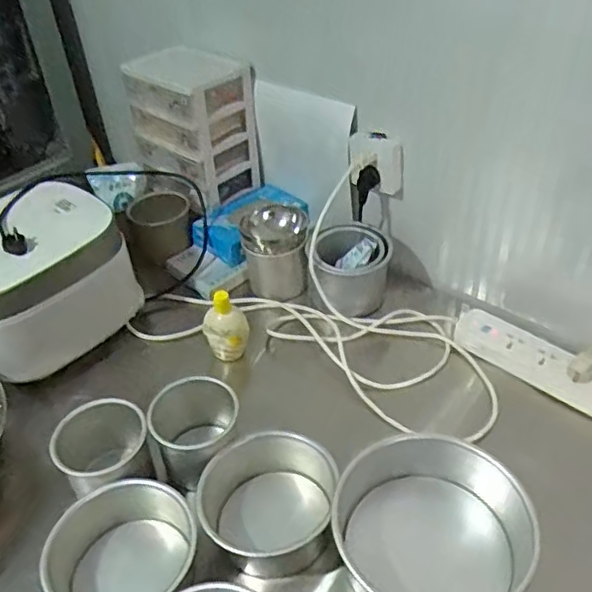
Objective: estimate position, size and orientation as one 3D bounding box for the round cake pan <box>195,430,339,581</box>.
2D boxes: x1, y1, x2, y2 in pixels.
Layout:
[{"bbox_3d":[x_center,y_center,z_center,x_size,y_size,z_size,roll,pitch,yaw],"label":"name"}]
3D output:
[{"bbox_3d":[-0.034,0.239,0.734,0.157,0.073,0.141,-3,41,2],"label":"round cake pan"}]

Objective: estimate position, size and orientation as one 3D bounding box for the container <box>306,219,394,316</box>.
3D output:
[{"bbox_3d":[0.085,-0.041,1.016,0.135,0.108,0.110,-2,41,4],"label":"container"}]

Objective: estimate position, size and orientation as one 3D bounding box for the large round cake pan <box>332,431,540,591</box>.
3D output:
[{"bbox_3d":[0.138,0.250,0.689,0.184,0.085,0.177,-3,41,3],"label":"large round cake pan"}]

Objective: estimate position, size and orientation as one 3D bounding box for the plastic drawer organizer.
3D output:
[{"bbox_3d":[-0.187,-0.303,1.141,0.159,0.226,0.201,-34,48,-29],"label":"plastic drawer organizer"}]

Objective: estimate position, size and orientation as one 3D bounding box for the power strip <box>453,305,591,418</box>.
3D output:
[{"bbox_3d":[0.347,0.099,0.884,0.069,0.040,0.274,-35,49,-30],"label":"power strip"}]

